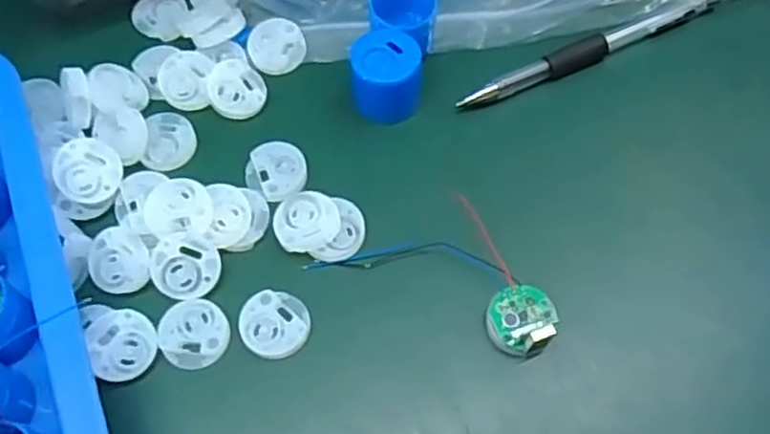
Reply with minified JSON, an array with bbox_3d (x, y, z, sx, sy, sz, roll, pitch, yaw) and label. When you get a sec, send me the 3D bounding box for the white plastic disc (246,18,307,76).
[{"bbox_3d":[-0.050,-0.079,0.330,0.026,0.004,0.027,1,79,-4],"label":"white plastic disc"}]

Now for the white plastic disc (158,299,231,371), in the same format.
[{"bbox_3d":[-0.073,0.044,0.271,0.026,0.004,0.025,0,64,1],"label":"white plastic disc"}]

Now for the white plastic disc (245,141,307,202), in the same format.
[{"bbox_3d":[-0.046,-0.019,0.303,0.025,0.005,0.028,-13,65,-5],"label":"white plastic disc"}]

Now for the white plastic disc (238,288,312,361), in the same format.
[{"bbox_3d":[-0.042,0.041,0.273,0.026,0.004,0.025,0,64,1],"label":"white plastic disc"}]

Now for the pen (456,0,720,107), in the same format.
[{"bbox_3d":[0.093,-0.075,0.322,0.129,0.008,0.009,-23,66,-9],"label":"pen"}]

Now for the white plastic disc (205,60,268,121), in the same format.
[{"bbox_3d":[-0.065,-0.057,0.318,0.024,0.004,0.027,-12,82,-16],"label":"white plastic disc"}]

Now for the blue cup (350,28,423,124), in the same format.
[{"bbox_3d":[0.001,-0.060,0.308,0.029,0.027,0.029,0,64,1],"label":"blue cup"}]

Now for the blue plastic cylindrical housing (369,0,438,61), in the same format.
[{"bbox_3d":[0.007,-0.088,0.318,0.027,0.030,0.029,0,64,1],"label":"blue plastic cylindrical housing"}]

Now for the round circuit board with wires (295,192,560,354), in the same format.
[{"bbox_3d":[0.025,0.015,0.275,0.092,0.016,0.048,25,67,13],"label":"round circuit board with wires"}]

